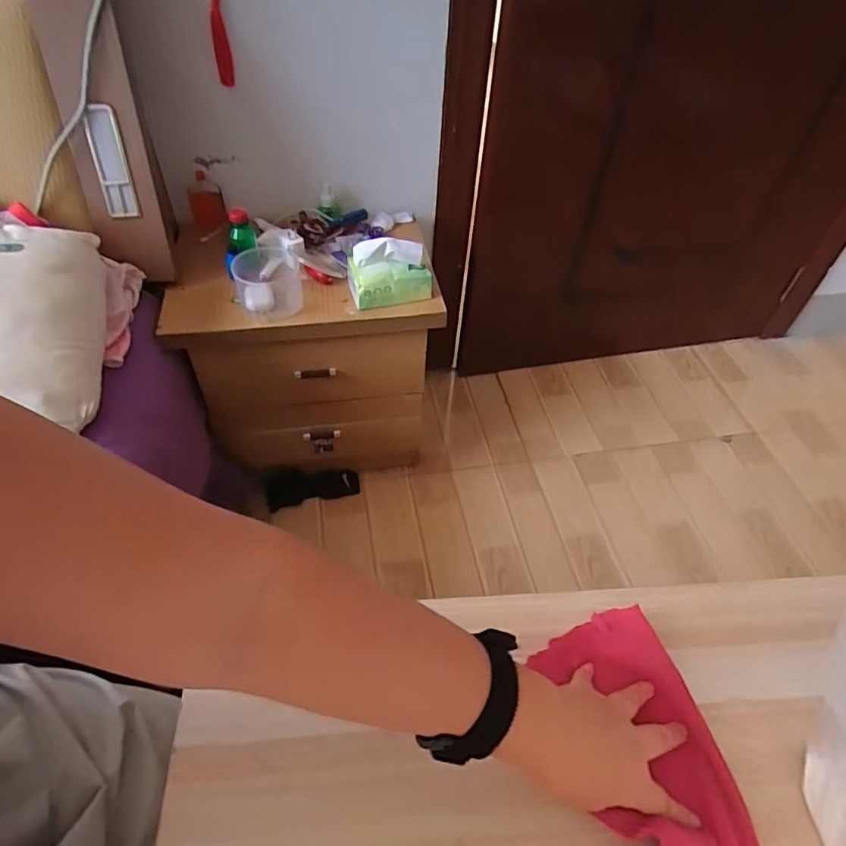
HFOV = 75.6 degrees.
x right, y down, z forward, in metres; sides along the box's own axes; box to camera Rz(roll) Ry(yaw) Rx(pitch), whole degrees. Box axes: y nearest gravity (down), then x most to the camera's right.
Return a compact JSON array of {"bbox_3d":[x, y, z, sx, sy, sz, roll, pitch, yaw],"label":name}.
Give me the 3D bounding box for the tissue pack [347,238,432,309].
[{"bbox_3d":[-0.056,-0.253,0.892,0.135,0.094,0.071,-6,50,-8],"label":"tissue pack"}]

